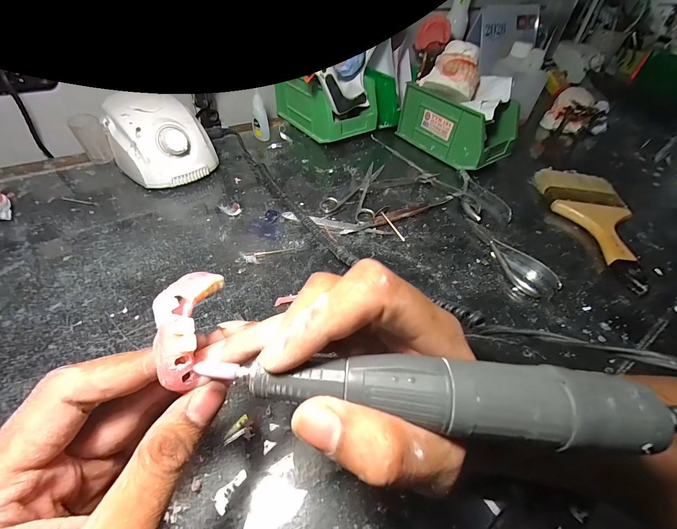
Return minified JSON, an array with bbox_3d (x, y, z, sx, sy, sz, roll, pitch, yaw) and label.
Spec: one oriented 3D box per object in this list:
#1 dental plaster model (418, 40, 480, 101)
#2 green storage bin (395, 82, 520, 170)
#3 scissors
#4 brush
[{"bbox_3d":[0.174,-0.291,0.456,0.079,0.062,0.058,29,51,20],"label":"dental plaster model"},{"bbox_3d":[0.197,-0.231,0.500,0.096,0.085,0.170,-26,55,-26],"label":"green storage bin"},{"bbox_3d":[0.034,-0.102,0.417,0.070,0.007,0.130,23,50,15],"label":"scissors"},{"bbox_3d":[0.347,-0.056,0.397,0.094,0.025,0.224,4,48,-3],"label":"brush"}]

